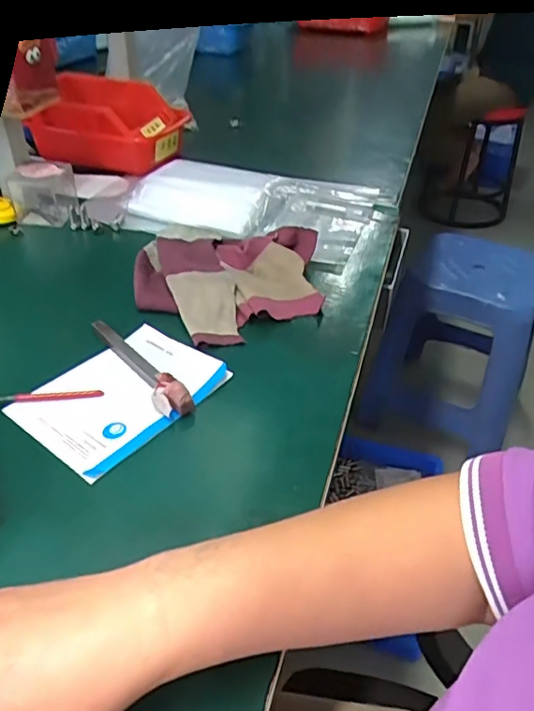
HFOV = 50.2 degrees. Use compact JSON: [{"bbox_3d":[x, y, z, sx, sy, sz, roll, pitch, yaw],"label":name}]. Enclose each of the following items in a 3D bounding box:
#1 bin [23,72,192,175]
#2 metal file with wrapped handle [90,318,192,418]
[{"bbox_3d":[-0.232,-0.351,0.844,0.191,0.086,0.155,11,39,12],"label":"bin"},{"bbox_3d":[-0.102,0.005,0.457,0.024,0.018,0.133,-23,45,-28],"label":"metal file with wrapped handle"}]

